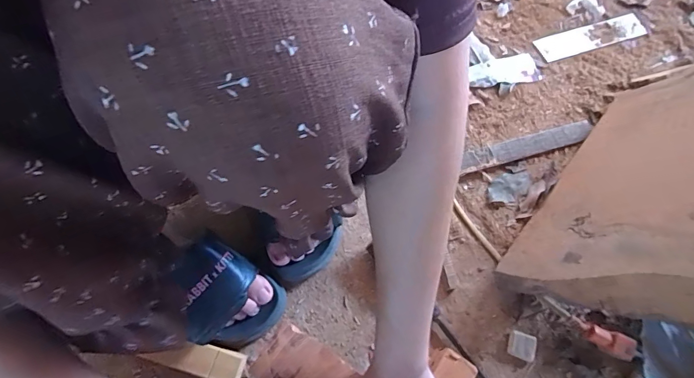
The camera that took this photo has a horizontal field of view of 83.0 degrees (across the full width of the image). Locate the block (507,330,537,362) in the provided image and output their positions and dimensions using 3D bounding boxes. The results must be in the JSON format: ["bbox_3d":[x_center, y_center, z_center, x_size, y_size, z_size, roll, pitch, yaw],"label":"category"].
[{"bbox_3d":[0.224,0.200,0.501,0.032,0.010,0.032,17,66,5],"label":"block"}]

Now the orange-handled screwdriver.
[{"bbox_3d":[0.299,0.174,0.497,0.114,0.030,0.025,30,68,10],"label":"orange-handled screwdriver"}]

